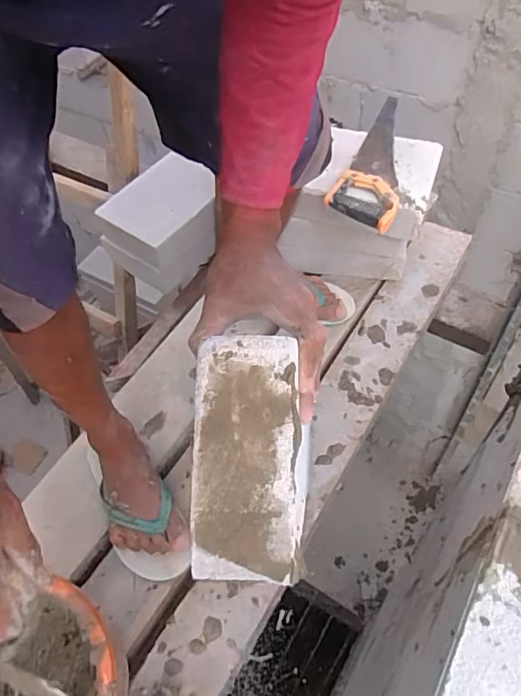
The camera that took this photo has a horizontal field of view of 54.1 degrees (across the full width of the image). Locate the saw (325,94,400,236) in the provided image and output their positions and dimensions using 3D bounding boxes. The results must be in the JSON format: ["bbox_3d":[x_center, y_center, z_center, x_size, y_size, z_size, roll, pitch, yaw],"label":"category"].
[{"bbox_3d":[0.220,-0.359,0.947,0.115,0.024,0.386,14,56,15],"label":"saw"}]

